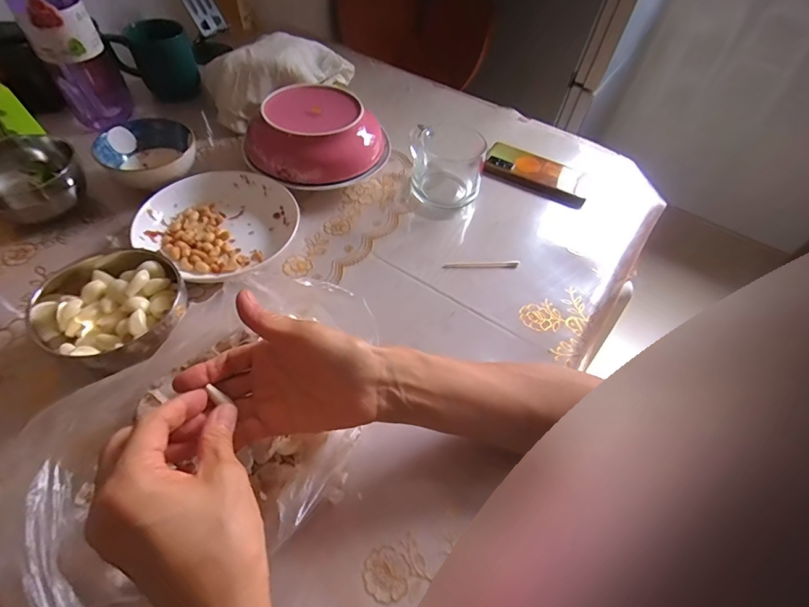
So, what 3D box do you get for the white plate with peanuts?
[{"bbox_3d":[-0.219,-0.097,0.483,0.151,0.032,0.159,3,53,-3],"label":"white plate with peanuts"}]

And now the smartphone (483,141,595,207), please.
[{"bbox_3d":[0.199,-0.194,0.604,0.160,0.012,0.075,26,55,14],"label":"smartphone"}]

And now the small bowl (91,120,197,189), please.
[{"bbox_3d":[-0.322,-0.185,0.523,0.107,0.052,0.099,3,53,-3],"label":"small bowl"}]

